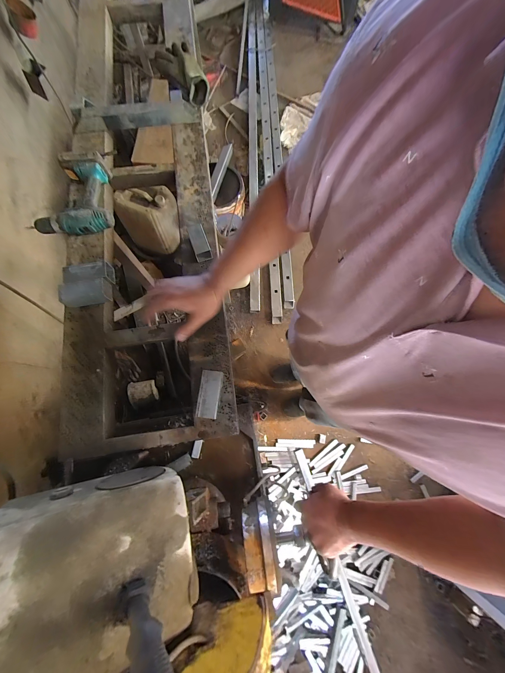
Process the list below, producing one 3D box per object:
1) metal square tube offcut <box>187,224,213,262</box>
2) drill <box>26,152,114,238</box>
[{"bbox_3d":[-0.140,-0.253,0.648,0.044,0.044,0.097,-18,77,-5],"label":"metal square tube offcut"},{"bbox_3d":[-0.473,-0.364,0.640,0.194,0.076,0.194,-10,77,-3],"label":"drill"}]

